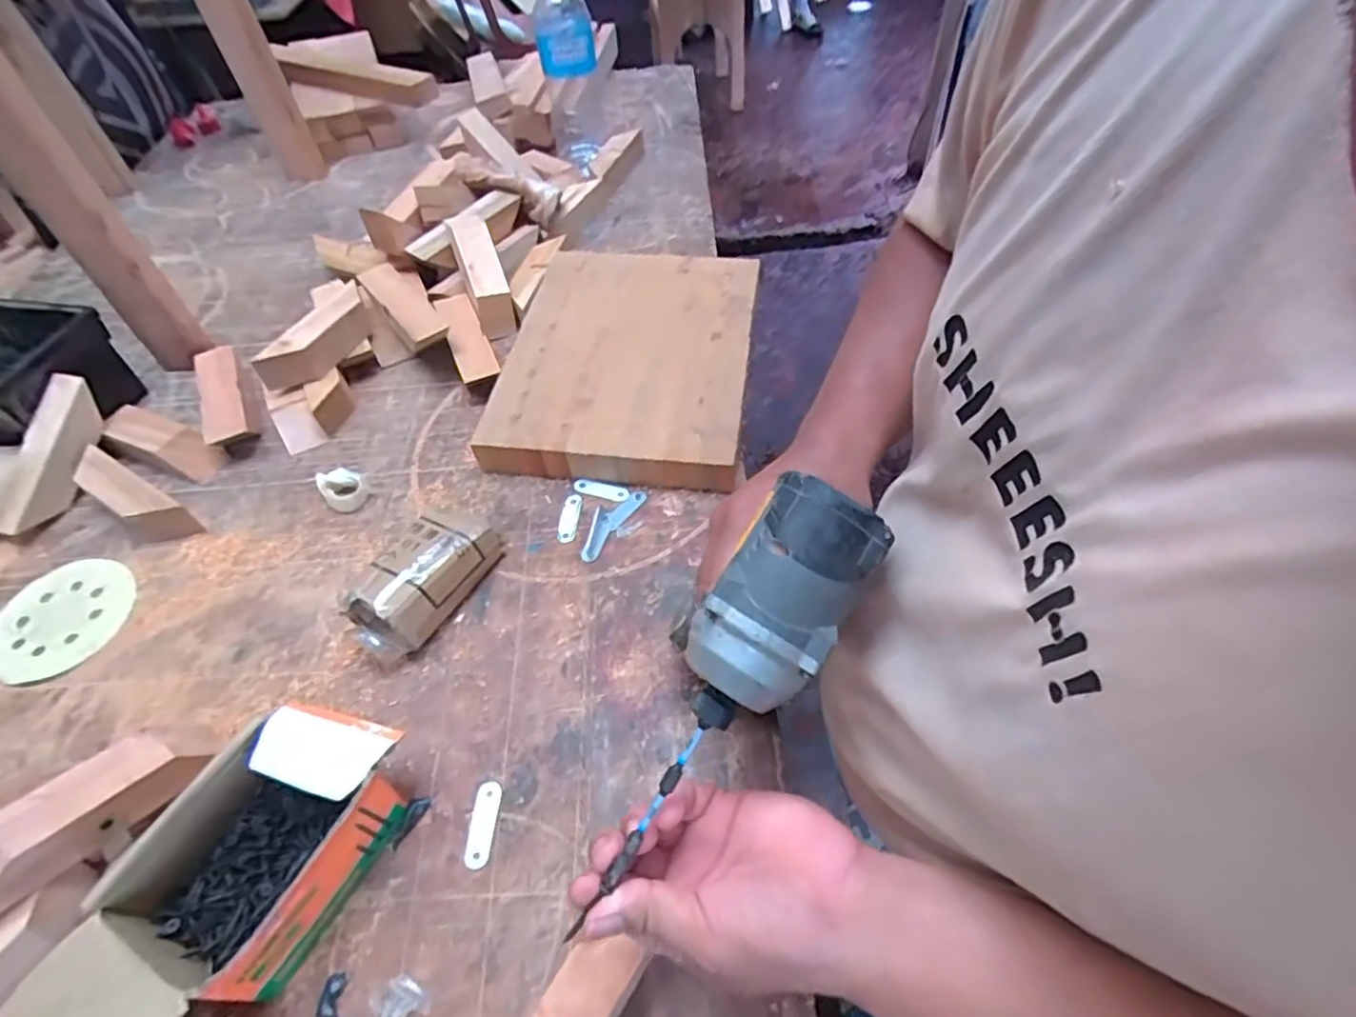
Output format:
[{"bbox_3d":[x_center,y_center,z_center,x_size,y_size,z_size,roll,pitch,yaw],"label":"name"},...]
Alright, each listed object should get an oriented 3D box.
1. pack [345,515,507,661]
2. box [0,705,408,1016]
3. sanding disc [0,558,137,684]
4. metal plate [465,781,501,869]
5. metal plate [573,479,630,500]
[{"bbox_3d":[-0.221,0.059,0.570,0.080,0.052,0.140,19,56,18],"label":"pack"},{"bbox_3d":[-0.273,0.231,0.422,0.108,0.078,0.209,20,57,19],"label":"box"},{"bbox_3d":[-0.554,0.098,0.594,0.111,0.005,0.118,-2,52,3],"label":"sanding disc"},{"bbox_3d":[-0.138,0.222,0.468,0.018,0.004,0.055,4,57,3],"label":"metal plate"},{"bbox_3d":[-0.075,-0.018,0.649,0.055,0.004,0.014,11,94,6],"label":"metal plate"}]

